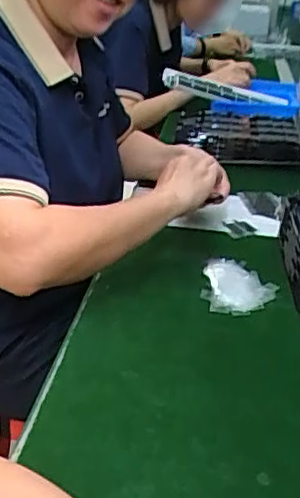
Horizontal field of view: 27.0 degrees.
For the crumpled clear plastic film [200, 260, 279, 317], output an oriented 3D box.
[{"bbox_3d":[0.110,0.046,0.780,0.087,0.013,0.127,5,26,6],"label":"crumpled clear plastic film"}]

